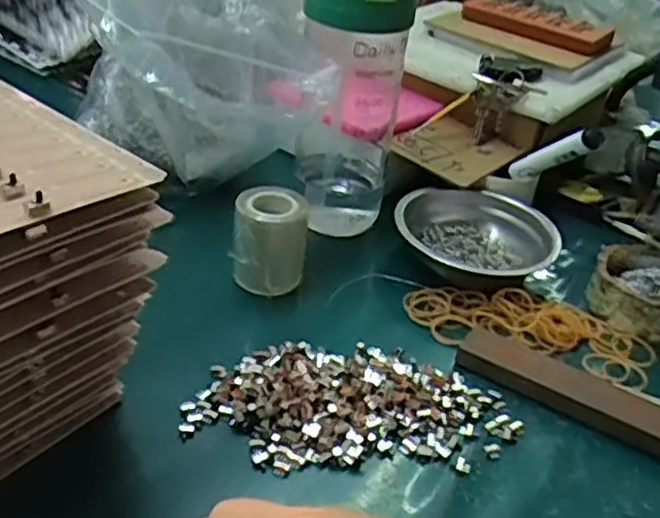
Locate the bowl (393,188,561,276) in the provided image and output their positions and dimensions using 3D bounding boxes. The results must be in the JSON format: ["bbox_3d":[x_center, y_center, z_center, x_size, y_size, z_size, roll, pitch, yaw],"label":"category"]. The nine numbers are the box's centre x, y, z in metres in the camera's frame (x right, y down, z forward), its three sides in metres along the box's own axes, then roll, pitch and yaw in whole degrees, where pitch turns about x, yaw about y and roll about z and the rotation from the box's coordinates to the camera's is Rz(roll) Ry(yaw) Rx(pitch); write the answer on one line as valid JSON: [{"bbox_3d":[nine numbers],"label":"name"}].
[{"bbox_3d":[0.116,-0.016,0.564,0.124,0.038,0.124,3,33,-2],"label":"bowl"}]

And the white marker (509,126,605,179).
[{"bbox_3d":[0.187,-0.088,0.590,0.017,0.021,0.101,-15,-3,-26],"label":"white marker"}]

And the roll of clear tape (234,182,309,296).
[{"bbox_3d":[-0.043,-0.012,0.511,0.050,0.066,0.048,3,33,-1],"label":"roll of clear tape"}]

